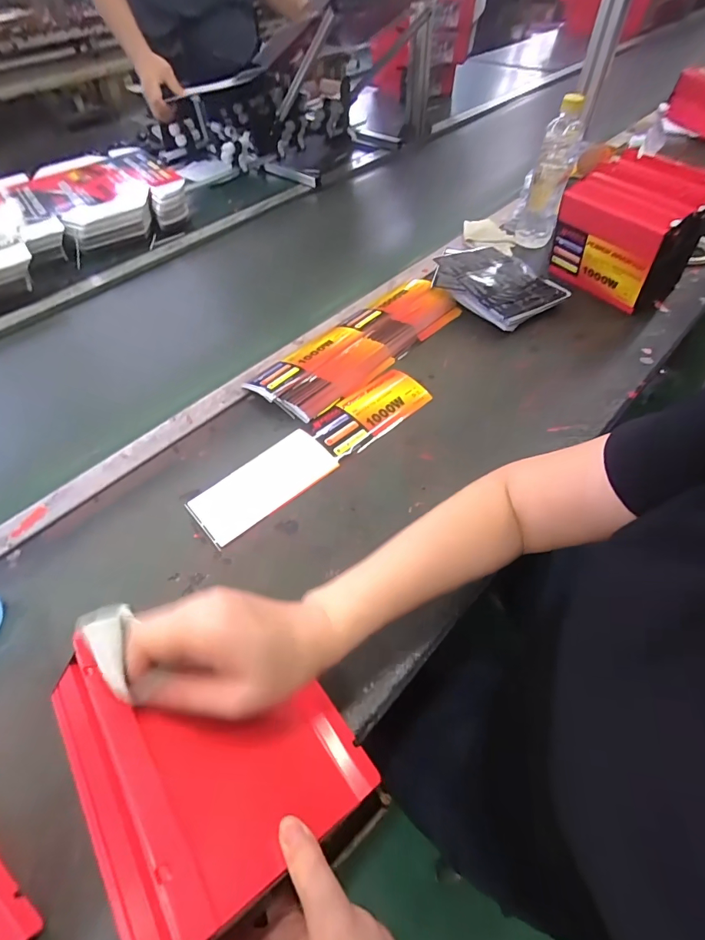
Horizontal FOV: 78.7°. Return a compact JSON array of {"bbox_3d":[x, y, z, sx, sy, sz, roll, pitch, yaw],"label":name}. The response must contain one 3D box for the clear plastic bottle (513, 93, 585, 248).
[{"bbox_3d":[0.343,-0.503,0.739,0.062,0.205,0.057,19,56,16],"label":"clear plastic bottle"}]

